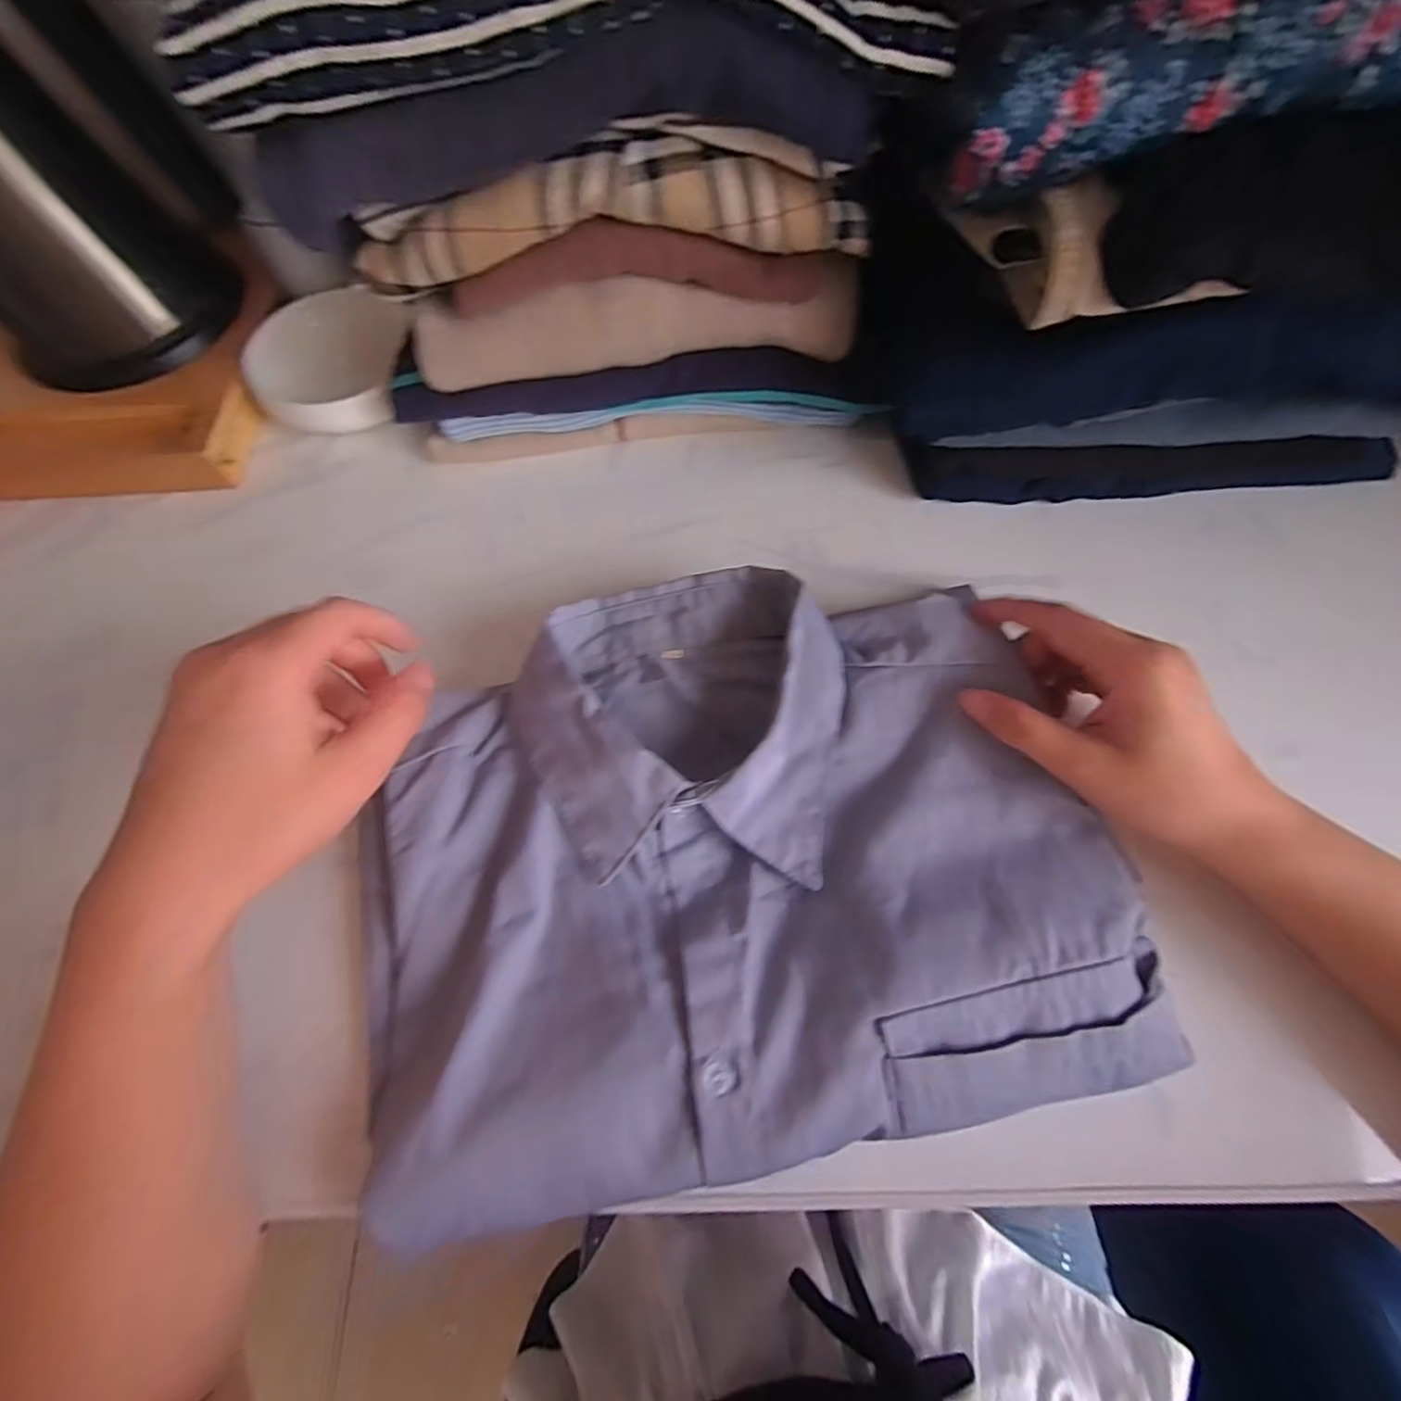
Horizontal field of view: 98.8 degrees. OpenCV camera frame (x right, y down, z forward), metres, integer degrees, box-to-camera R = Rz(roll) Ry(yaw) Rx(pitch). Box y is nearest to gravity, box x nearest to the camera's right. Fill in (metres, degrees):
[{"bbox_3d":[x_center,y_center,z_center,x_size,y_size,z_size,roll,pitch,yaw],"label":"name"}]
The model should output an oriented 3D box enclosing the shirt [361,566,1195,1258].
[{"bbox_3d":[0.013,0.056,0.267,0.318,0.041,0.249,-10,67,-5],"label":"shirt"}]

